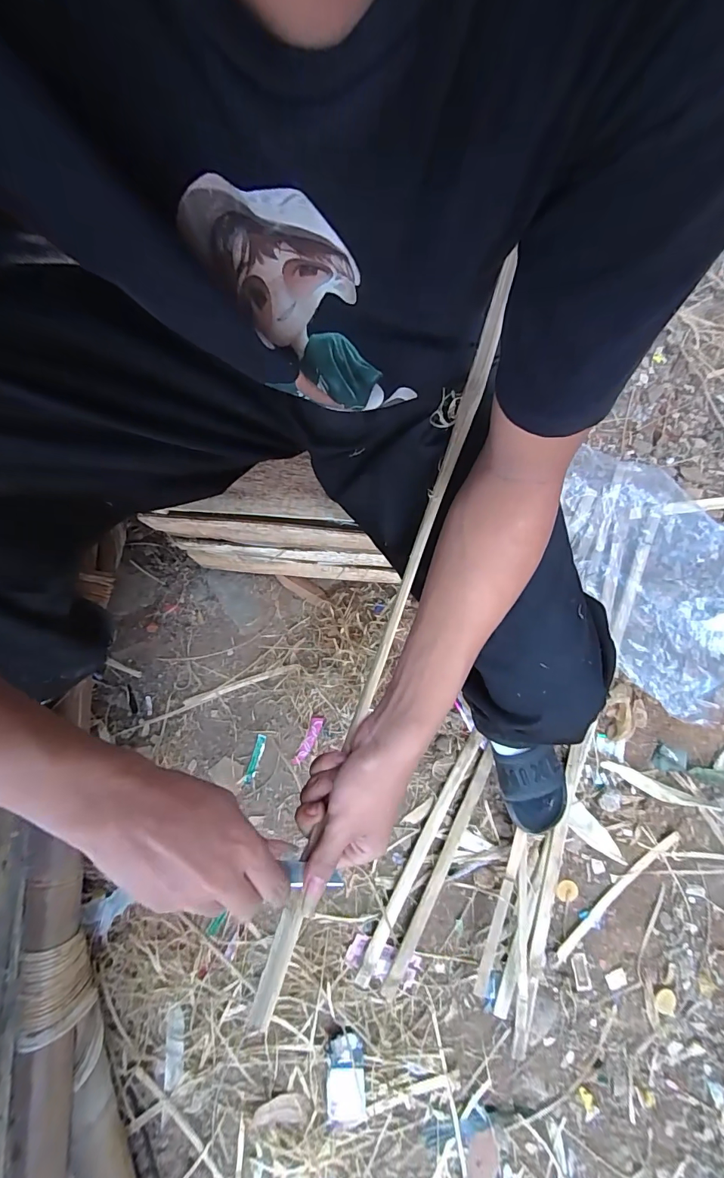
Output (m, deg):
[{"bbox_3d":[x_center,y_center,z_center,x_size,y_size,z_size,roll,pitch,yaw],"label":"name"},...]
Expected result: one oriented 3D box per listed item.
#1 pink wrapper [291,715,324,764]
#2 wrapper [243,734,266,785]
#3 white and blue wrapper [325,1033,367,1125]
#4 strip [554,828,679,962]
[{"bbox_3d":[-0.101,0.285,0.809,0.024,0.007,0.096,25,81,5],"label":"pink wrapper"},{"bbox_3d":[-0.201,0.319,0.806,0.019,0.004,0.090,16,80,4],"label":"wrapper"},{"bbox_3d":[-0.029,0.802,0.706,0.063,0.025,0.134,-4,80,0],"label":"white and blue wrapper"},{"bbox_3d":[0.455,0.540,0.765,0.302,0.009,0.026,-41,81,-6],"label":"strip"}]

